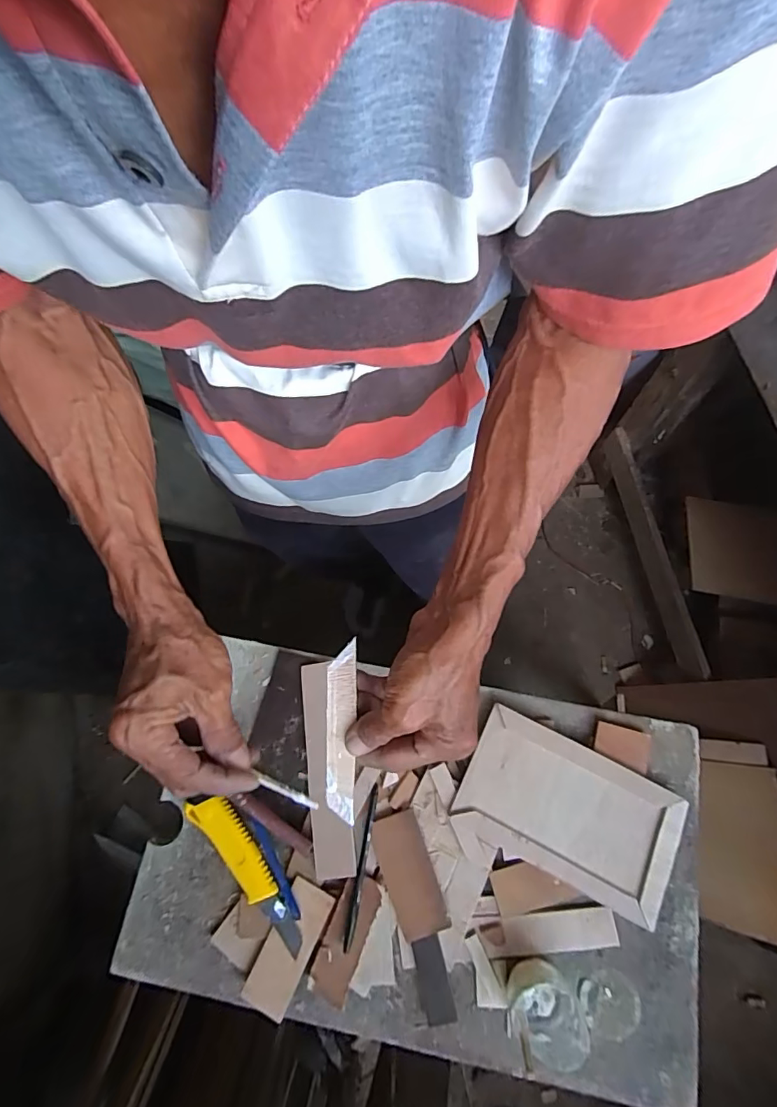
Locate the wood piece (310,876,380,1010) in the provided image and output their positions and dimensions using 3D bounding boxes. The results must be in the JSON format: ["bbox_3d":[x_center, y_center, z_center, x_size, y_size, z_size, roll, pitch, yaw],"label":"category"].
[{"bbox_3d":[-0.042,0.379,0.484,0.038,0.007,0.107,18,74,14],"label":"wood piece"}]

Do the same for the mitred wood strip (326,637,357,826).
[{"bbox_3d":[-0.033,0.120,0.336,0.019,0.004,0.115,0,86,2],"label":"mitred wood strip"}]

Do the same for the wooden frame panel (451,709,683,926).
[{"bbox_3d":[0.188,0.267,0.518,0.211,0.022,0.123,26,74,10],"label":"wooden frame panel"}]

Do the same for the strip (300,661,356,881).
[{"bbox_3d":[-0.070,0.231,0.541,0.040,0.007,0.216,-6,67,-8],"label":"strip"}]

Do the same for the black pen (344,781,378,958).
[{"bbox_3d":[-0.028,0.319,0.505,0.009,0.011,0.147,10,72,5],"label":"black pen"}]

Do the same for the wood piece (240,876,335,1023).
[{"bbox_3d":[-0.099,0.390,0.487,0.045,0.004,0.109,26,71,8],"label":"wood piece"}]

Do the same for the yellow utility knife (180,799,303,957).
[{"bbox_3d":[-0.145,0.323,0.510,0.037,0.020,0.178,-42,75,-11],"label":"yellow utility knife"}]

